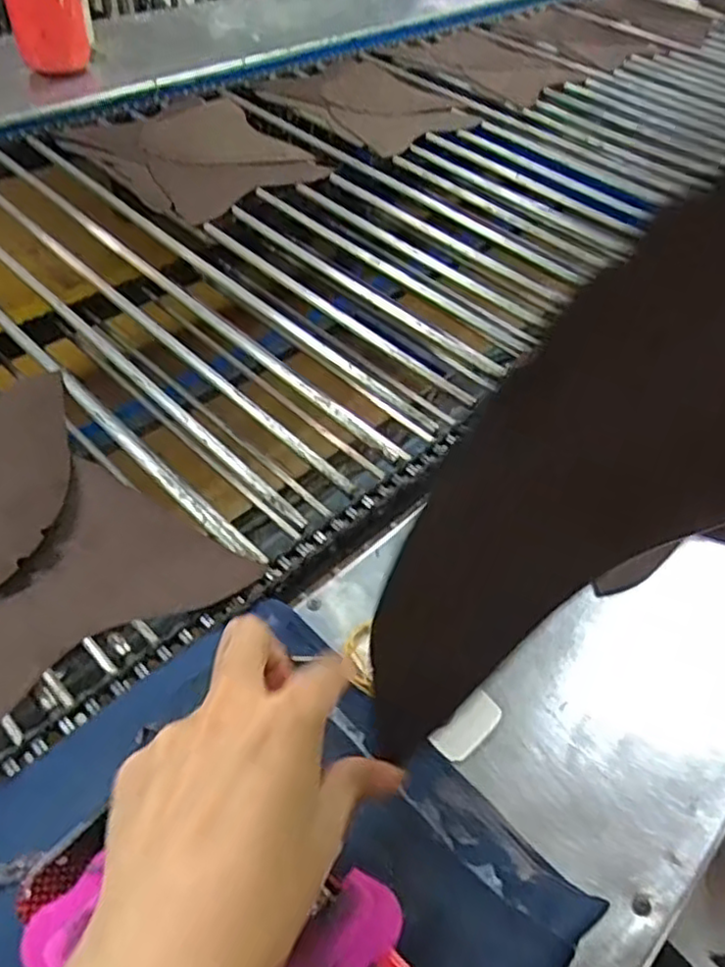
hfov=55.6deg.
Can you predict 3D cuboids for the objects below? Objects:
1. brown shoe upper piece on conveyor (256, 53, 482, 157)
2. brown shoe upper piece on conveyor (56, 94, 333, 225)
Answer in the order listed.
[{"bbox_3d":[0.018,-0.664,1.190,0.267,0.013,0.343,-35,62,-31],"label":"brown shoe upper piece on conveyor"},{"bbox_3d":[-0.254,-0.495,1.012,0.274,0.015,0.343,-35,62,-31],"label":"brown shoe upper piece on conveyor"}]

